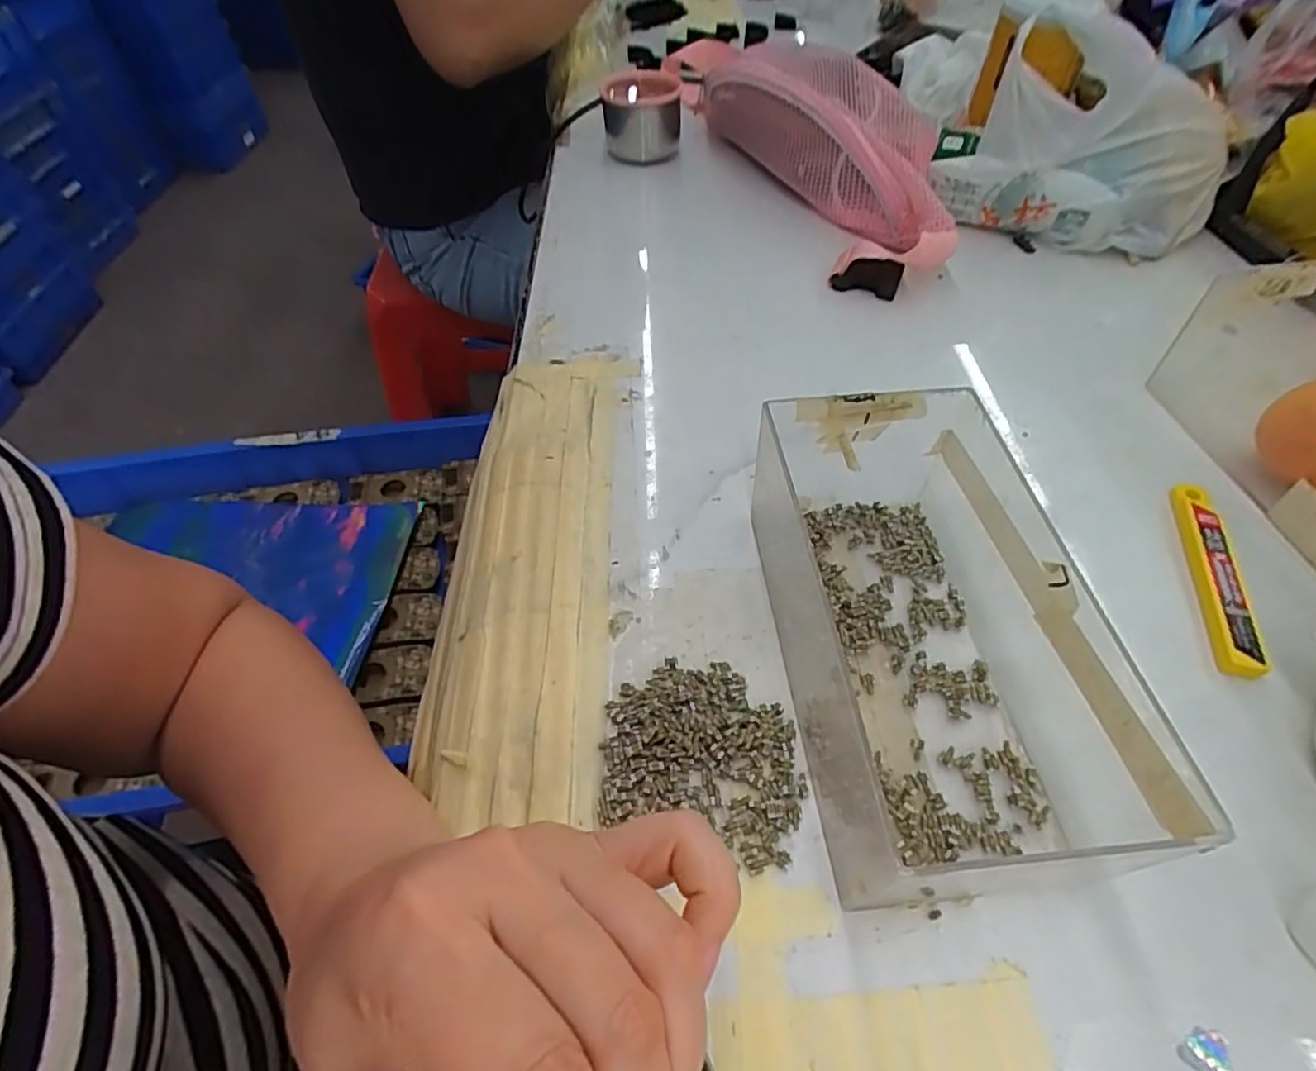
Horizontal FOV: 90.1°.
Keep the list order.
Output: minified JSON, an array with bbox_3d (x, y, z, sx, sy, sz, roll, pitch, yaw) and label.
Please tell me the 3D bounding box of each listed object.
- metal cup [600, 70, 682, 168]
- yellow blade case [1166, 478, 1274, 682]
[{"bbox_3d":[-0.014,-0.360,0.561,0.065,0.056,0.065,0,52,0],"label":"metal cup"},{"bbox_3d":[0.250,0.016,0.296,0.018,0.008,0.103,10,53,8],"label":"yellow blade case"}]

